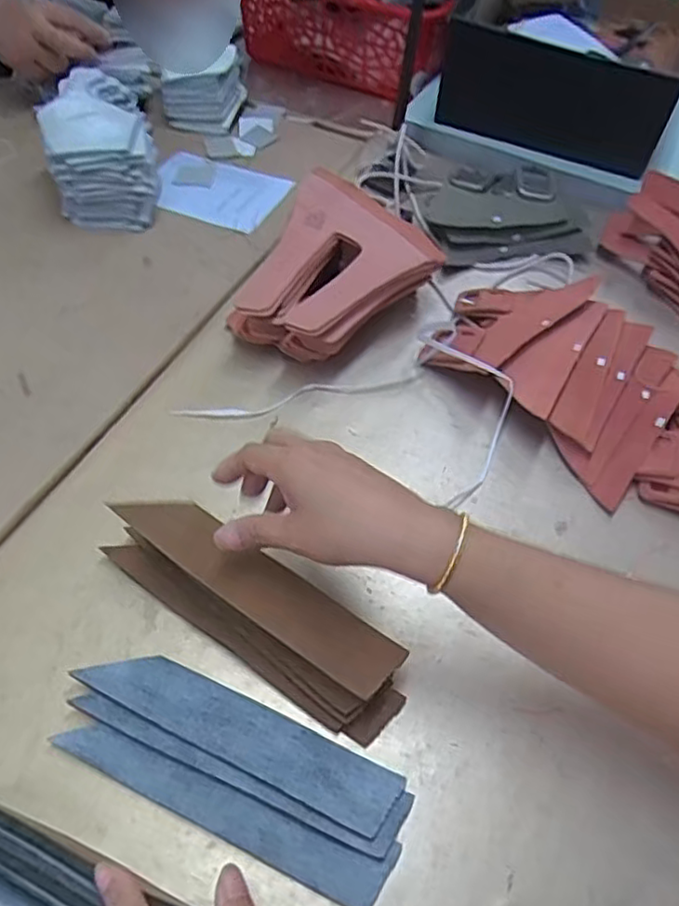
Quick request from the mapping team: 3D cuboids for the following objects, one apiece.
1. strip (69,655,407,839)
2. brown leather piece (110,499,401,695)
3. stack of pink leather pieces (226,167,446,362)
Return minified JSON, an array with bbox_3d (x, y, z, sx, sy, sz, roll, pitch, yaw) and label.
[{"bbox_3d":[-0.060,0.164,0.392,0.195,0.005,0.041,21,43,11],"label":"strip"},{"bbox_3d":[-0.051,0.080,0.410,0.192,0.007,0.039,33,57,11],"label":"brown leather piece"},{"bbox_3d":[0.008,-0.161,0.597,0.149,0.069,0.203,17,54,8],"label":"stack of pink leather pieces"}]

